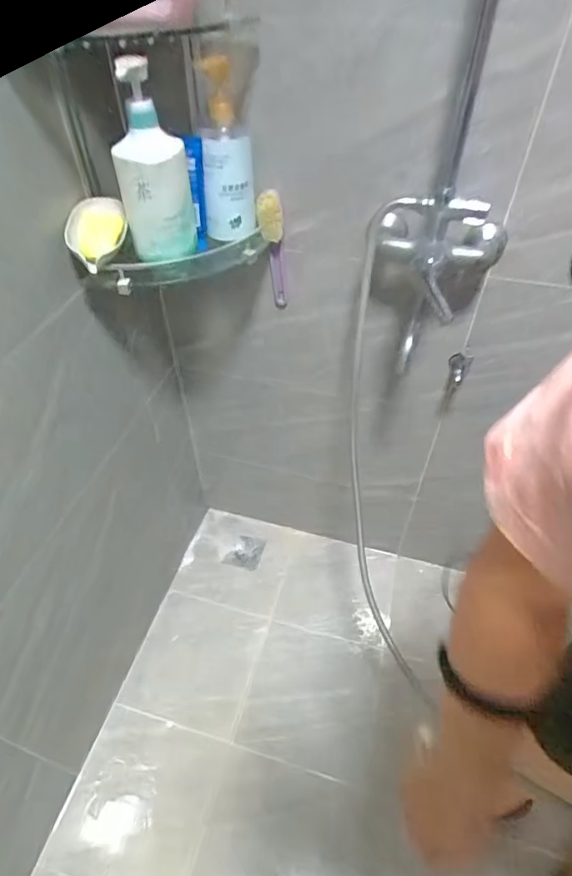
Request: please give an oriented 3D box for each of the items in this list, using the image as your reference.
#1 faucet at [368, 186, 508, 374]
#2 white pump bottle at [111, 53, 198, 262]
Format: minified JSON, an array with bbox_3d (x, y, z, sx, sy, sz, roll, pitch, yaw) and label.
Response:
[{"bbox_3d":[0.218,-0.264,0.668,0.200,0.115,0.155,6,48,5],"label":"faucet"},{"bbox_3d":[-0.168,-0.334,0.599,0.096,0.211,0.050,-13,45,-11],"label":"white pump bottle"}]

